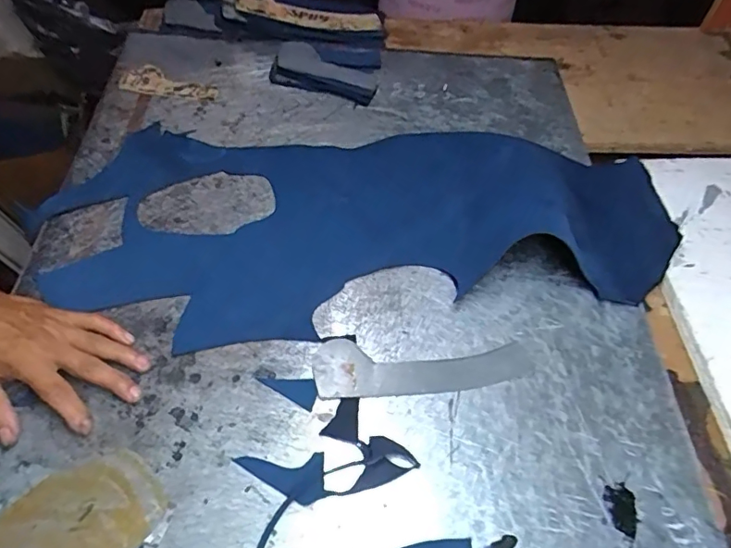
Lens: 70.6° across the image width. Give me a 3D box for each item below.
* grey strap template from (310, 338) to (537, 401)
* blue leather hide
[{"bbox_3d":[0.054,0.086,0.486,0.202,0.004,0.053,-1,56,-7],"label":"grey strap template"},{"bbox_3d":[0.004,-0.055,0.568,0.653,0.028,0.277,0,57,0],"label":"blue leather hide"}]

